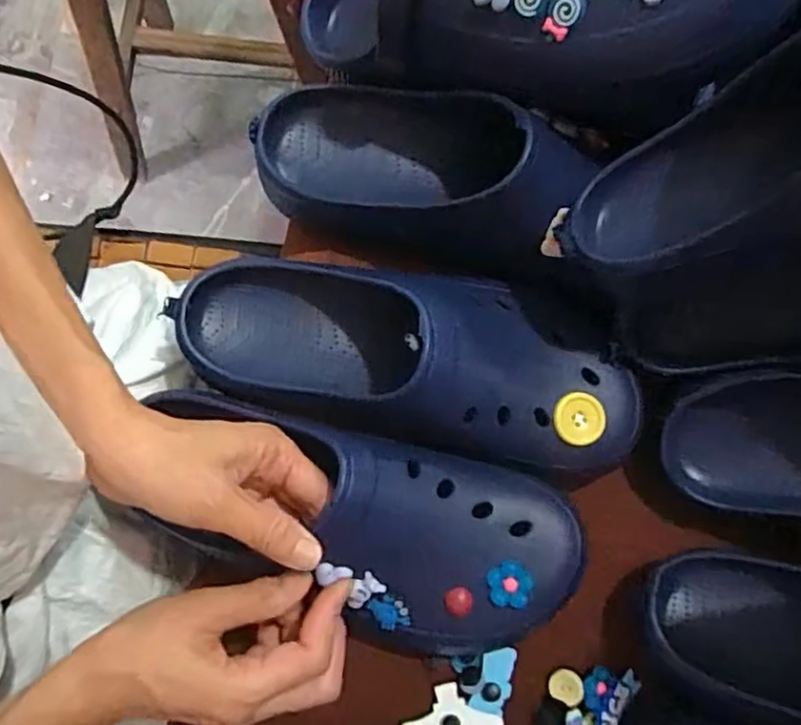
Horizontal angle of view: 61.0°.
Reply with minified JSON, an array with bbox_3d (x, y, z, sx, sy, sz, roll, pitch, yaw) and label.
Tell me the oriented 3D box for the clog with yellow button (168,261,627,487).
[{"bbox_3d":[0.003,-0.002,0.397,0.269,0.080,0.095,13,79,1],"label":"clog with yellow button"}]

